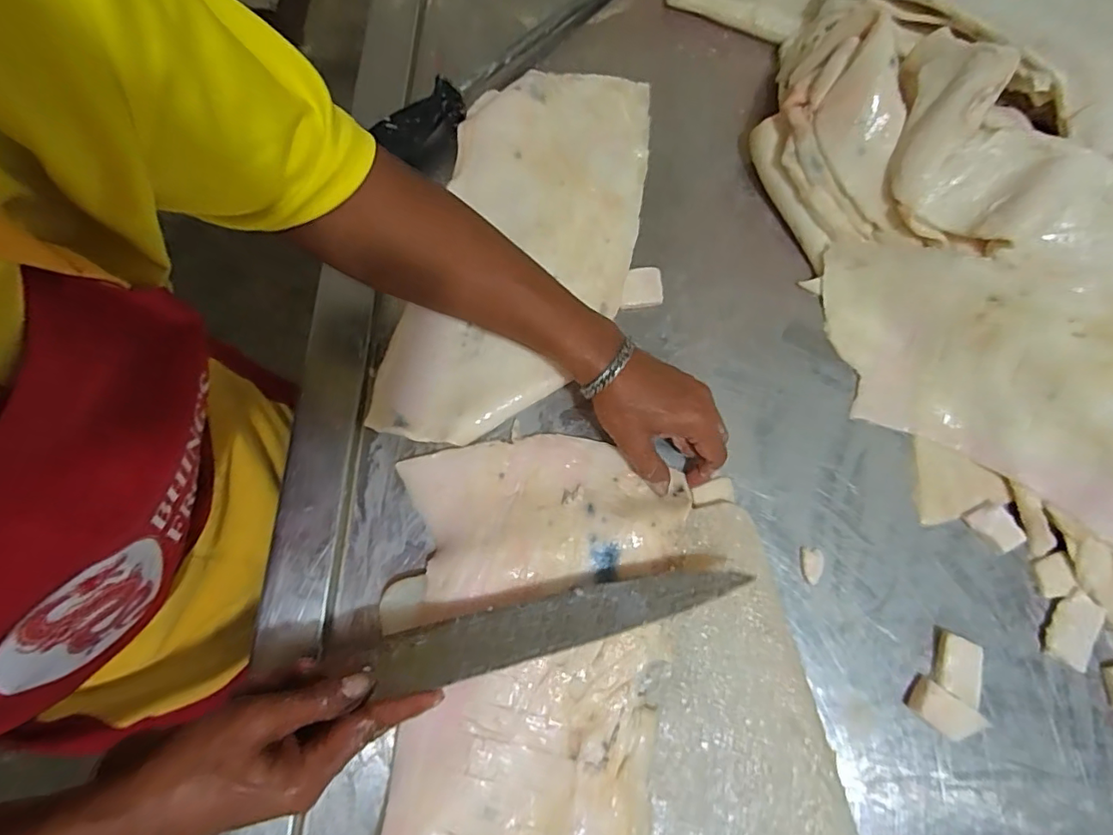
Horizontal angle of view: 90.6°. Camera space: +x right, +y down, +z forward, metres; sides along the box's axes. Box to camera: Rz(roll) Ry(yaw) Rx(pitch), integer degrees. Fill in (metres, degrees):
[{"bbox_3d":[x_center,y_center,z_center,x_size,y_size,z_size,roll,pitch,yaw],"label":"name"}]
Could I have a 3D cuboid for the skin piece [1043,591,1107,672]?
[{"bbox_3d":[0.403,0.165,0.430,0.036,0.010,0.054,26,76,7],"label":"skin piece"}]

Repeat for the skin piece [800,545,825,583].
[{"bbox_3d":[0.206,0.119,0.444,0.019,0.009,0.028,5,74,1],"label":"skin piece"}]

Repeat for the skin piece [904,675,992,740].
[{"bbox_3d":[0.290,0.220,0.410,0.051,0.016,0.027,35,77,9],"label":"skin piece"}]

